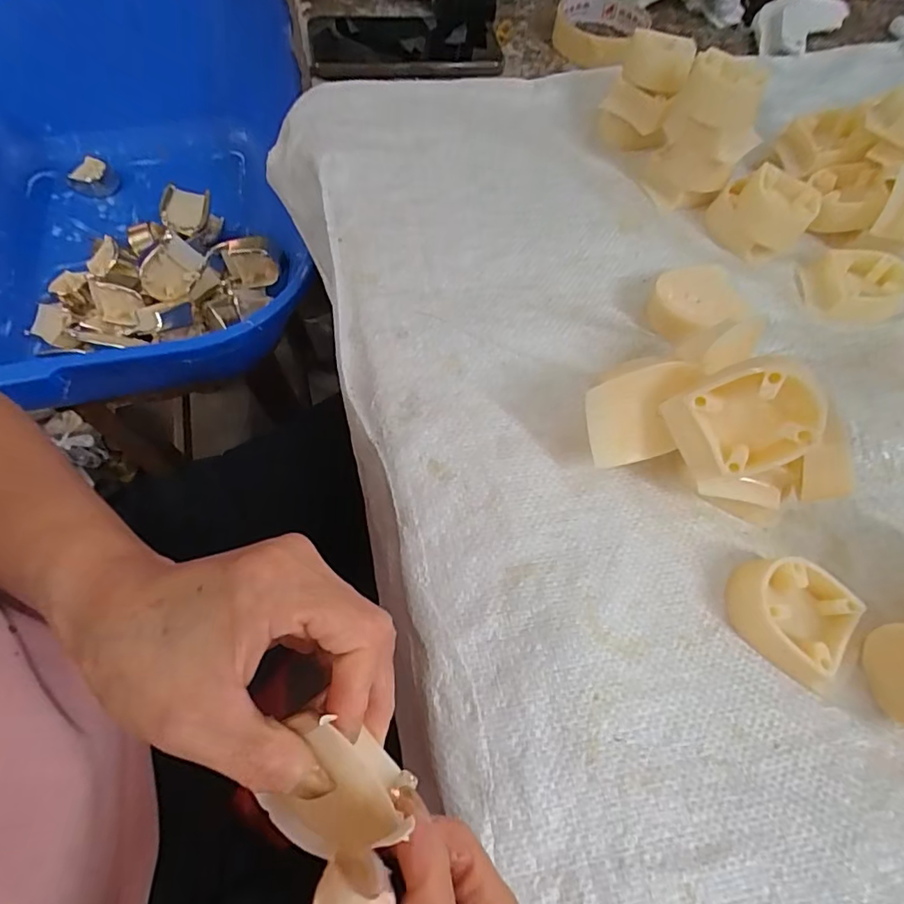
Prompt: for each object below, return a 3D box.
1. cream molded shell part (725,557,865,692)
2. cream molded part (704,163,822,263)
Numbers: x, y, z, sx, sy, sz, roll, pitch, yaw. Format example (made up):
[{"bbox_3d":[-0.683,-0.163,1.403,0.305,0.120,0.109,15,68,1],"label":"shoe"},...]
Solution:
[{"bbox_3d":[0.163,0.077,0.251,0.053,0.022,0.046,35,67,14],"label":"cream molded shell part"},{"bbox_3d":[0.216,-0.168,0.363,0.061,0.032,0.054,36,67,14],"label":"cream molded part"}]

